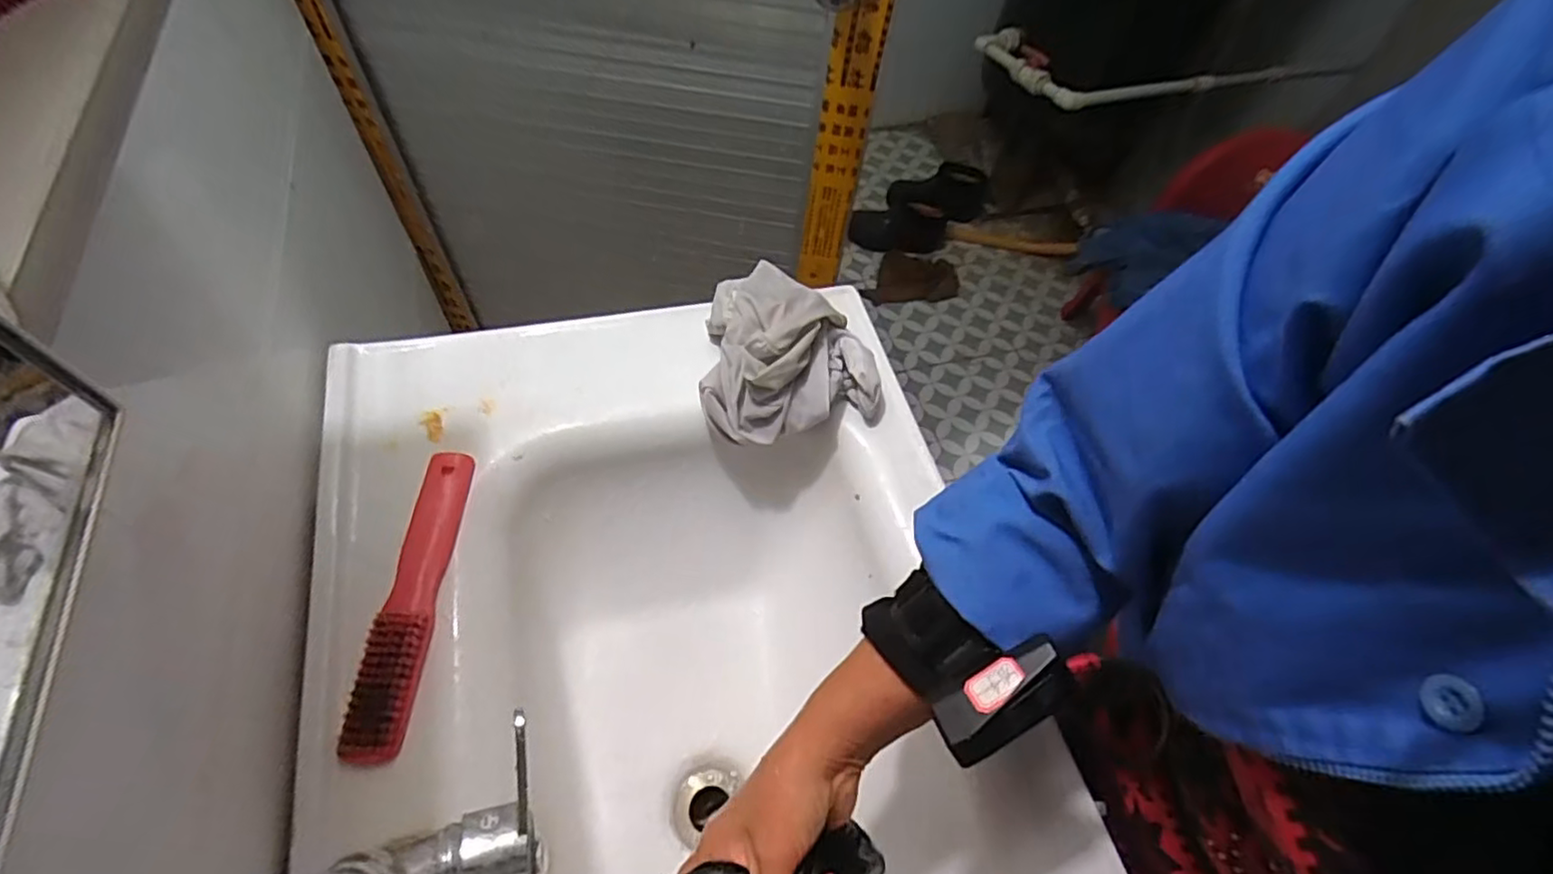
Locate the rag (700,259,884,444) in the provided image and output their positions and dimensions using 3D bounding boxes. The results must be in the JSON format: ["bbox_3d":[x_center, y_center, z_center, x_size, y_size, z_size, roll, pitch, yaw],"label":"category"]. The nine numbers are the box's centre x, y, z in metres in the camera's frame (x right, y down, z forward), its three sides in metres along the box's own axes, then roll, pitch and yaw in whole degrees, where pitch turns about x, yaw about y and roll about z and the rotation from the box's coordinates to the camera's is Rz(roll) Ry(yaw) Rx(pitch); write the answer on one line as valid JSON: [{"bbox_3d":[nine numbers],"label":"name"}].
[{"bbox_3d":[0.016,-0.081,0.565,0.151,0.069,0.157,1,58,-4],"label":"rag"}]

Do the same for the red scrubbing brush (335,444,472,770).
[{"bbox_3d":[-0.244,0.102,0.446,0.032,0.021,0.210,2,58,-4],"label":"red scrubbing brush"}]

